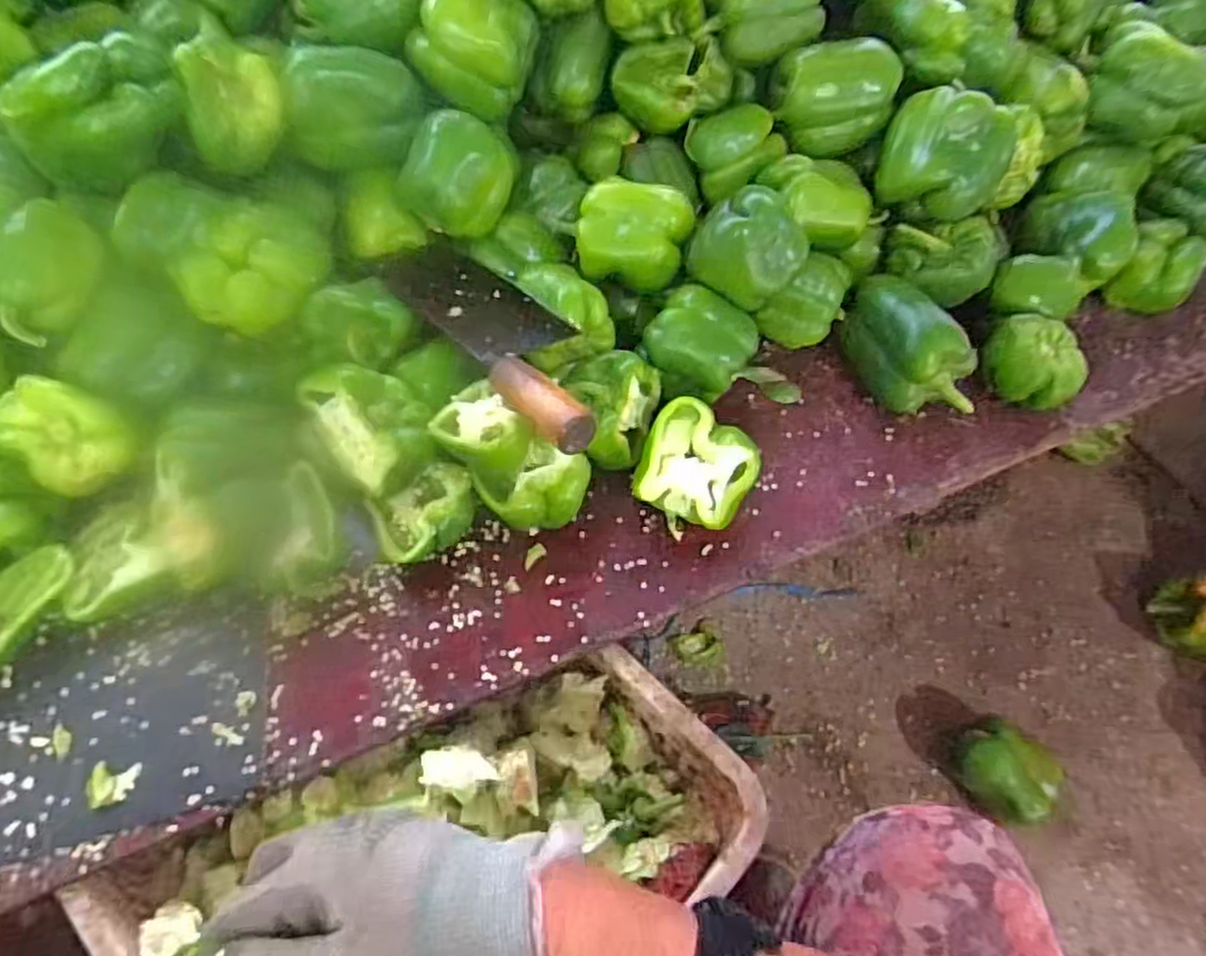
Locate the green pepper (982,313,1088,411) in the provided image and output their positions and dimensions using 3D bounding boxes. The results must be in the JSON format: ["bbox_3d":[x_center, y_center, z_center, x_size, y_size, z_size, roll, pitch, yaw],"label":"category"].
[{"bbox_3d":[0.382,-0.098,0.666,0.073,0.060,0.073,1,56,-1],"label":"green pepper"}]

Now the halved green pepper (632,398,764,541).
[{"bbox_3d":[0.073,-0.001,0.588,0.082,0.070,0.085,22,58,13],"label":"halved green pepper"}]

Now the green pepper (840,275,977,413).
[{"bbox_3d":[0.263,-0.117,0.661,0.070,0.083,0.143,-16,58,-13],"label":"green pepper"}]

